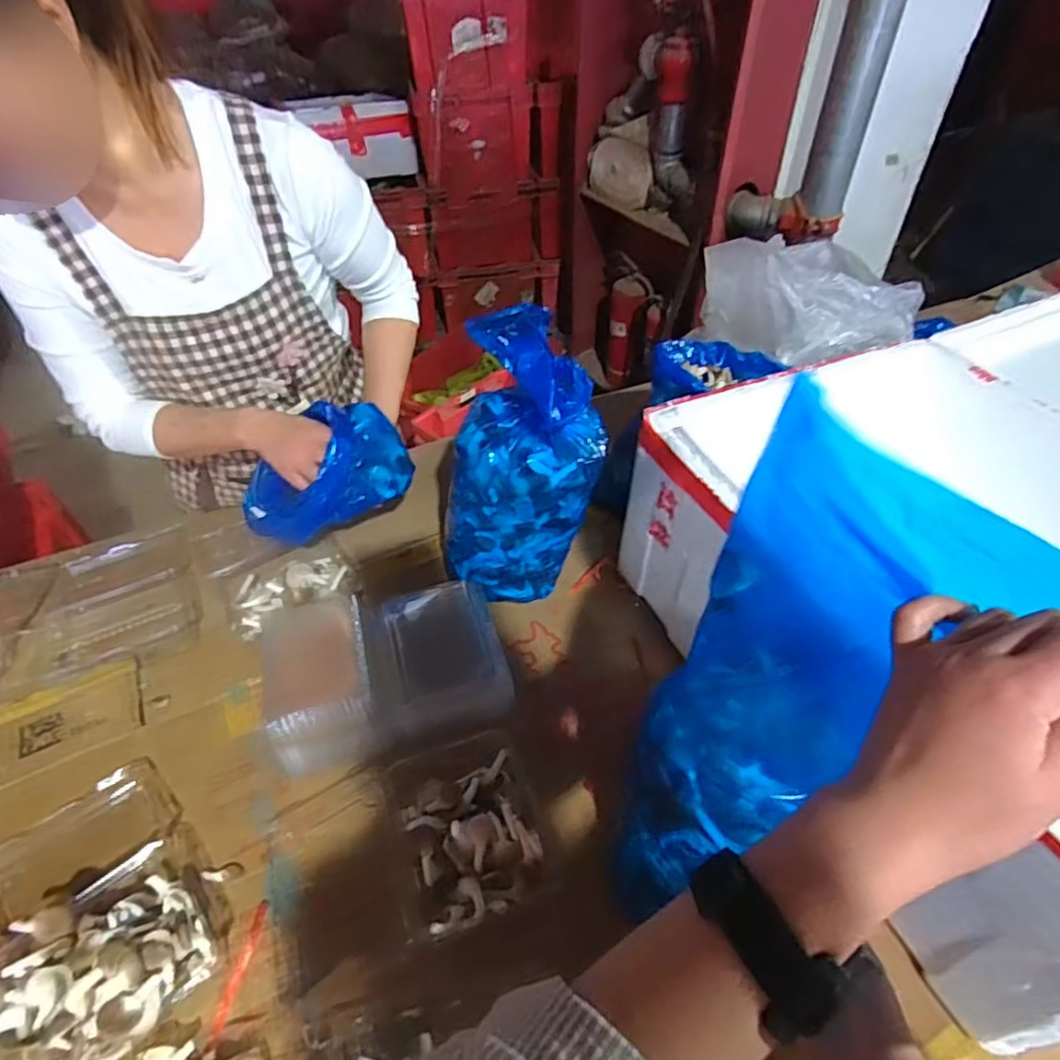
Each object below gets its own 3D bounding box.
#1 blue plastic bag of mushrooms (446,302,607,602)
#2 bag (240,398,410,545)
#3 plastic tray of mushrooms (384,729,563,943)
[{"bbox_3d":[-0.014,-0.070,0.748,0.190,0.340,0.123,-4,45,-3],"label":"blue plastic bag of mushrooms"},{"bbox_3d":[-0.263,-0.082,0.796,0.208,0.139,0.126,-16,47,-14],"label":"bag"},{"bbox_3d":[-0.065,0.291,0.635,0.141,0.055,0.189,-15,47,-13],"label":"plastic tray of mushrooms"}]

